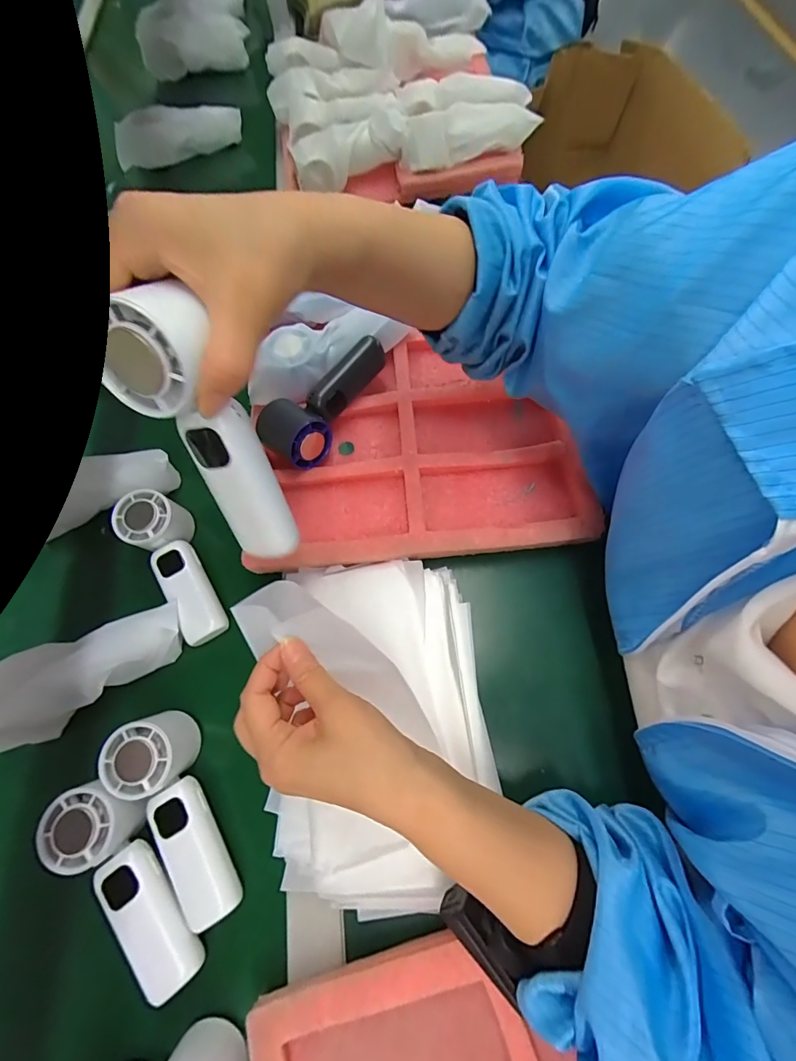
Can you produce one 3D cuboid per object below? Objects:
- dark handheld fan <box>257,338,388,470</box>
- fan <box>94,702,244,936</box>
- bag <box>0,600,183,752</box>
[{"bbox_3d":[-0.075,-0.137,0.447,0.070,0.053,0.153,34,74,17],"label":"dark handheld fan"},{"bbox_3d":[-0.174,0.221,0.334,0.050,0.056,0.156,-33,68,-9],"label":"fan"},{"bbox_3d":[-0.284,0.129,0.375,0.195,0.056,0.067,-23,67,-5],"label":"bag"}]

